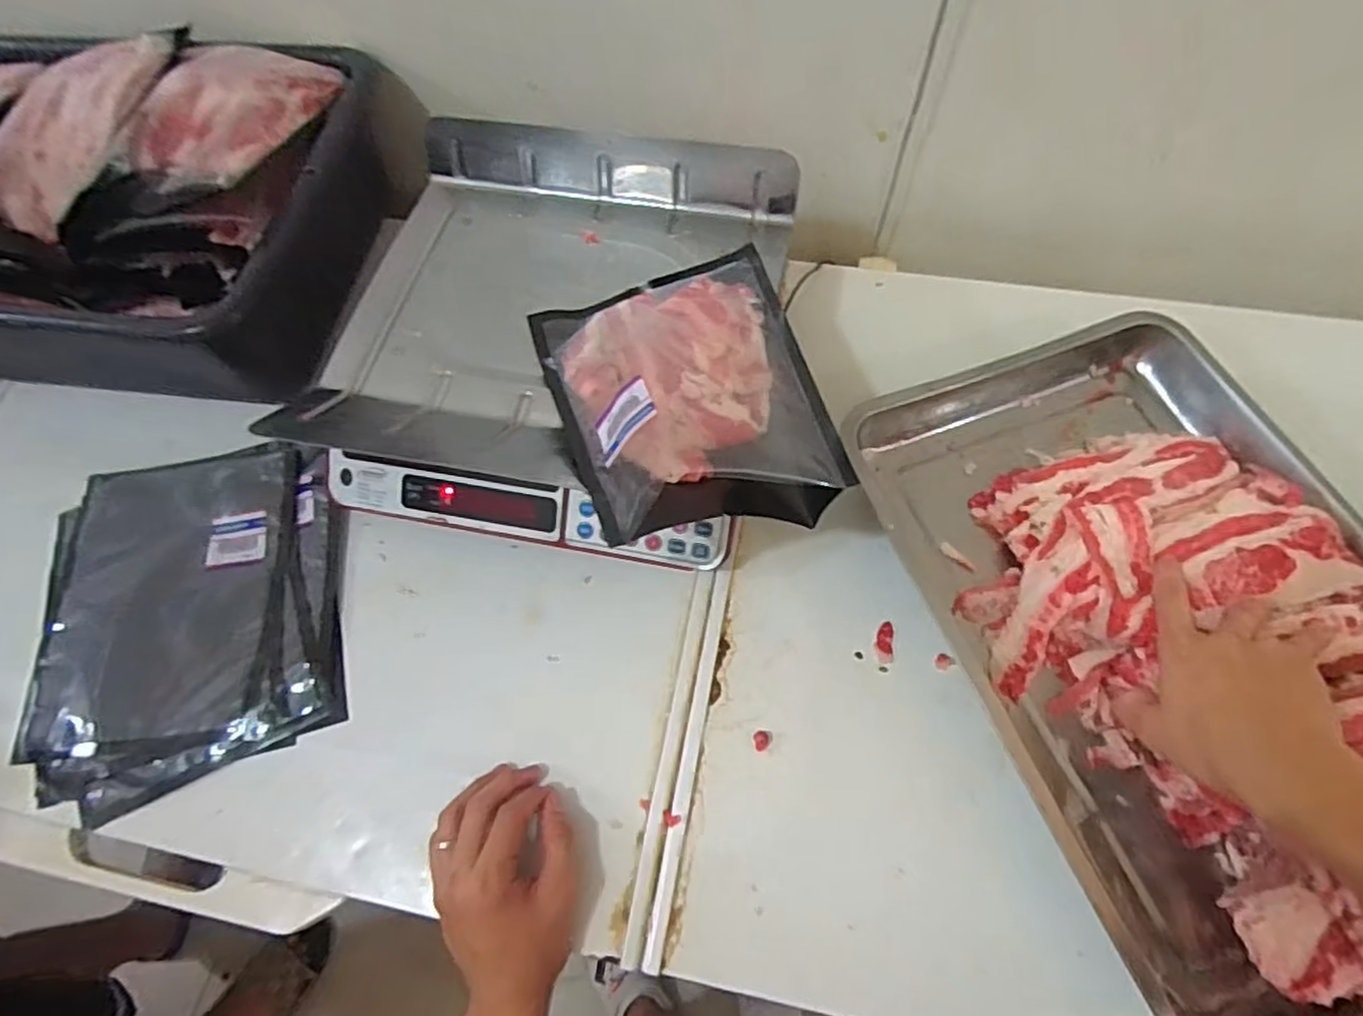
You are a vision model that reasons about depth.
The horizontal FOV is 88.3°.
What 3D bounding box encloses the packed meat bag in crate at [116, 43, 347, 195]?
[{"bbox_3d":[-0.405,-0.356,0.634,0.130,0.050,0.193,4,62,6],"label":"packed meat bag in crate"}]

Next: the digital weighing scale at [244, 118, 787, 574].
[{"bbox_3d":[-0.098,-0.153,0.618,0.346,0.133,0.363,11,68,7],"label":"digital weighing scale"}]

